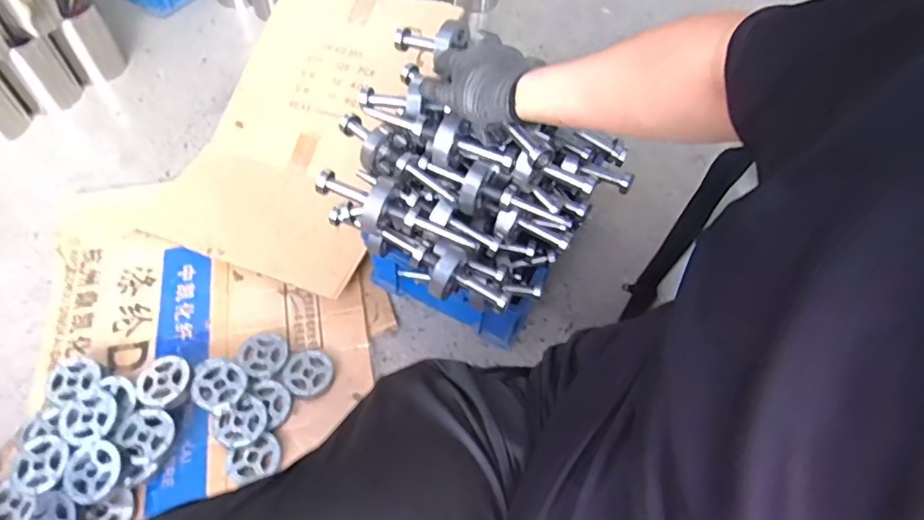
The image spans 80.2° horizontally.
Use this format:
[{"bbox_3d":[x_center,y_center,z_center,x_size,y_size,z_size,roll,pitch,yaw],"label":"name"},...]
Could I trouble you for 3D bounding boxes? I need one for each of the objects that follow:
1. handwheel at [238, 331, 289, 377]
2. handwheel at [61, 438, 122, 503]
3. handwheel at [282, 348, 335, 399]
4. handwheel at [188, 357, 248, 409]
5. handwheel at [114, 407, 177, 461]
[{"bbox_3d":[-0.323,0.156,0.900,0.077,0.025,0.077,2,57,-3],"label":"handwheel"},{"bbox_3d":[-0.504,0.285,0.747,0.071,0.012,0.078,2,57,-3],"label":"handwheel"},{"bbox_3d":[-0.246,0.185,0.890,0.076,0.024,0.079,2,57,-3],"label":"handwheel"},{"bbox_3d":[-0.374,0.185,0.835,0.088,0.015,0.076,38,62,19],"label":"handwheel"},{"bbox_3d":[-0.452,0.250,0.789,0.069,0.016,0.069,10,56,-15],"label":"handwheel"}]

